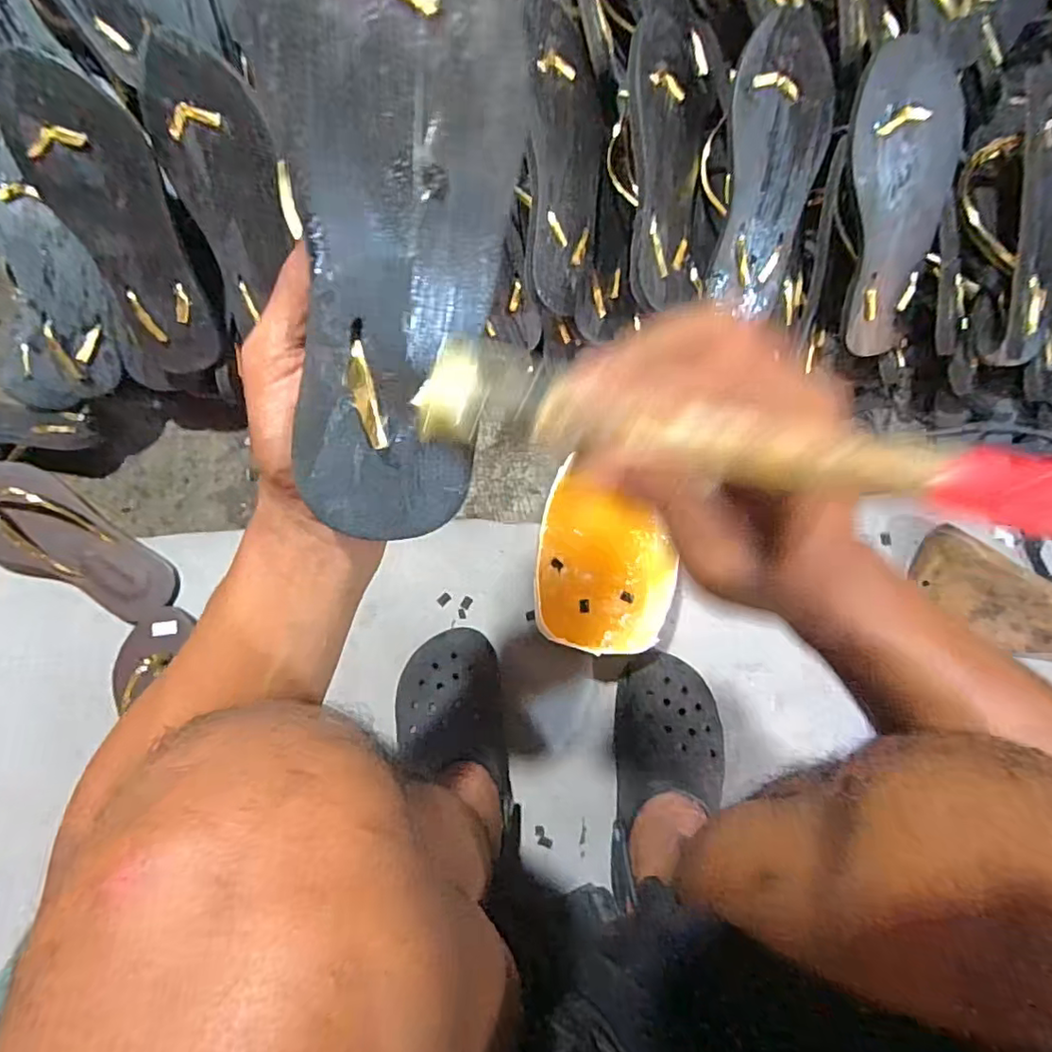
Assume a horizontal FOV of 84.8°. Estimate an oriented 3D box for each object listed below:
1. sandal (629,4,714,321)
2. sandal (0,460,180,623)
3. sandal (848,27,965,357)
[{"bbox_3d":[0.123,-0.311,0.509,0.102,0.032,0.239,-9,100,-39],"label":"sandal"},{"bbox_3d":[-0.487,0.015,0.602,0.238,0.044,0.094,35,84,-11],"label":"sandal"},{"bbox_3d":[0.335,-0.289,0.528,0.091,0.033,0.251,-9,117,-1],"label":"sandal"}]

